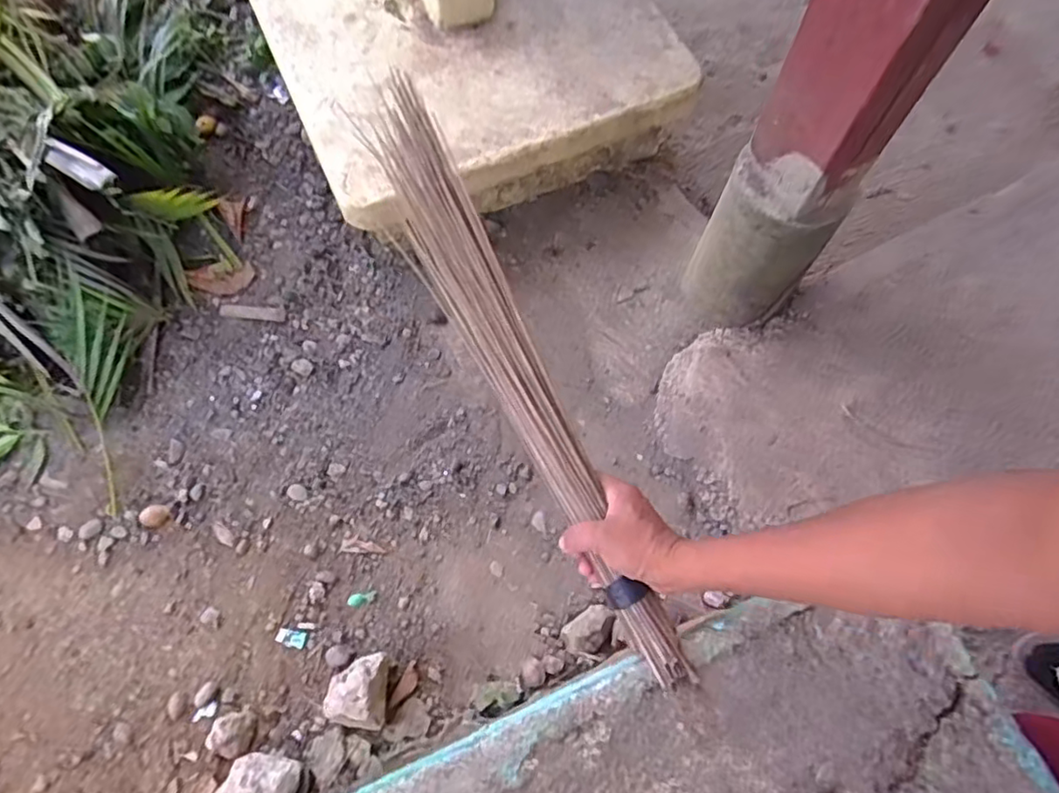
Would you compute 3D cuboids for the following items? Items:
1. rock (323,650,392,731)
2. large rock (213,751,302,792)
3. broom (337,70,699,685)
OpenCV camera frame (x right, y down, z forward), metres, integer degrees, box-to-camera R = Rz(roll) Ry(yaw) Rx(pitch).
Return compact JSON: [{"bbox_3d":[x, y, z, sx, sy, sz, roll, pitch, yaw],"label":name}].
[{"bbox_3d":[-0.288,0.478,1.000,0.107,0.114,0.110,-3,69,0],"label":"rock"},{"bbox_3d":[-0.427,0.613,0.963,0.112,0.055,0.131,38,74,14],"label":"large rock"},{"bbox_3d":[-0.021,-0.032,0.563,0.069,0.083,0.577,-26,79,-8],"label":"broom"}]

